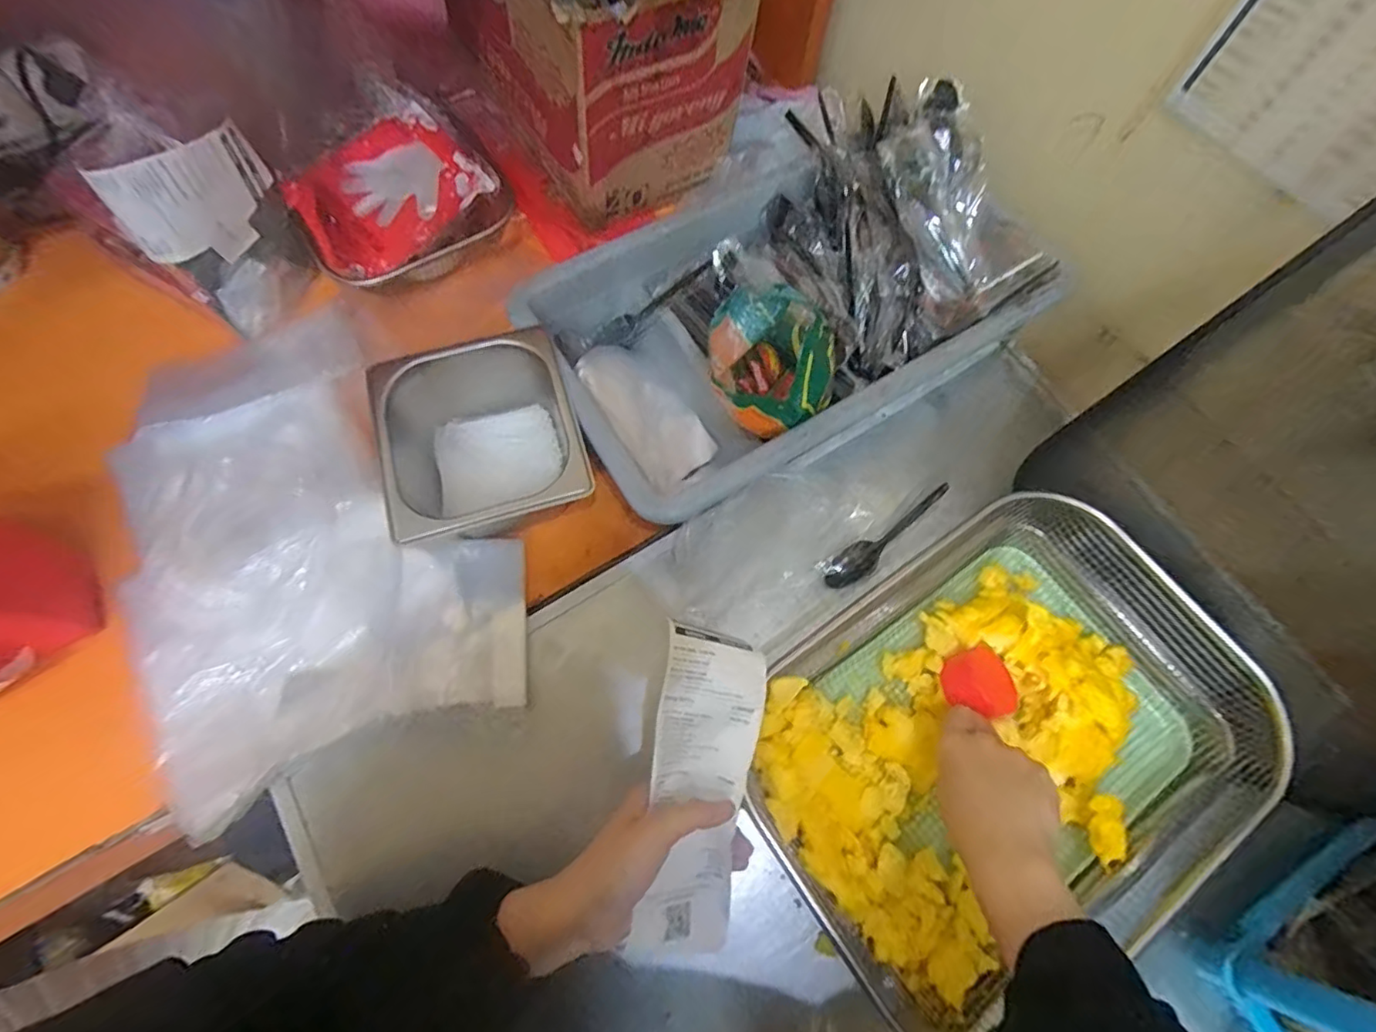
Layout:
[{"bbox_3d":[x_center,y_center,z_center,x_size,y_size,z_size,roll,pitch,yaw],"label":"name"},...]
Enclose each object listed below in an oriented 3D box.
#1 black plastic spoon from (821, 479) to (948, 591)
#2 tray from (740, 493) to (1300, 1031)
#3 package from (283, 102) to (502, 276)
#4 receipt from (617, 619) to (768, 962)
[{"bbox_3d":[0.190,0.018,0.541,0.155,0.022,0.028,-34,74,-14],"label":"black plastic spoon"},{"bbox_3d":[0.235,0.169,0.452,0.369,0.076,0.273,-32,73,-14],"label":"tray"},{"bbox_3d":[-0.306,-0.335,0.600,0.134,0.051,0.196,37,72,11],"label":"package"},{"bbox_3d":[0.010,0.180,0.391,0.074,0.022,0.202,10,82,-19],"label":"receipt"}]

